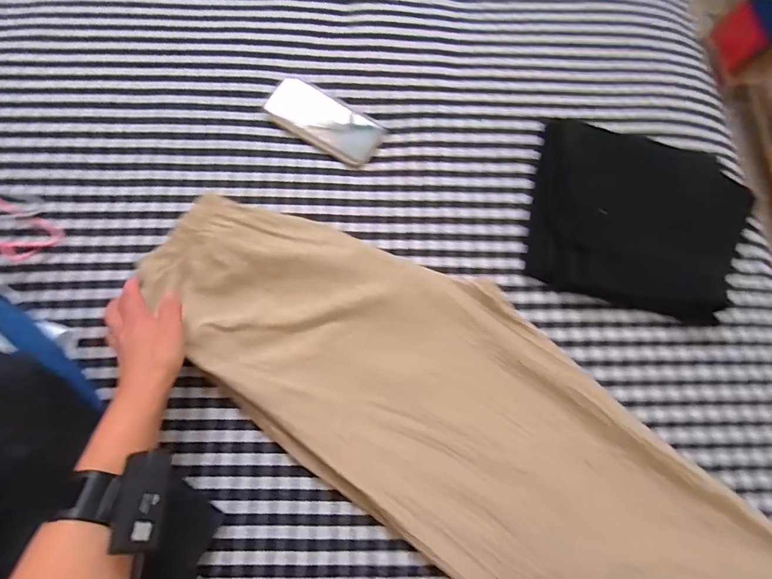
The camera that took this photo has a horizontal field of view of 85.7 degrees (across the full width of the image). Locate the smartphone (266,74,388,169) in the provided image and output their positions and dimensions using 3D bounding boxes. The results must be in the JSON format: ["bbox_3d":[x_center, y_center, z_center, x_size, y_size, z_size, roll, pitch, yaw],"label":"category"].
[{"bbox_3d":[-0.090,-0.248,0.610,0.172,0.014,0.081,29,75,7],"label":"smartphone"}]

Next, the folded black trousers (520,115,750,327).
[{"bbox_3d":[0.342,-0.097,0.566,0.281,0.031,0.249,15,74,3],"label":"folded black trousers"}]

